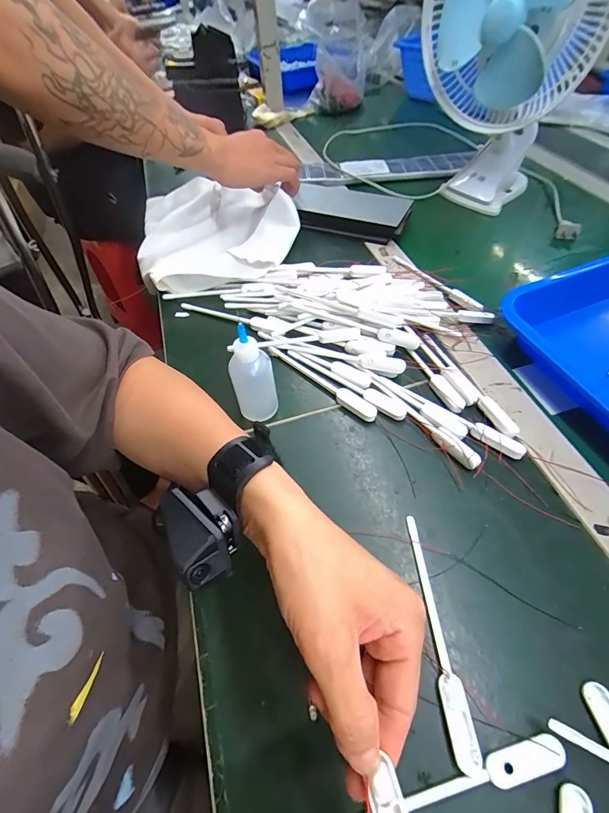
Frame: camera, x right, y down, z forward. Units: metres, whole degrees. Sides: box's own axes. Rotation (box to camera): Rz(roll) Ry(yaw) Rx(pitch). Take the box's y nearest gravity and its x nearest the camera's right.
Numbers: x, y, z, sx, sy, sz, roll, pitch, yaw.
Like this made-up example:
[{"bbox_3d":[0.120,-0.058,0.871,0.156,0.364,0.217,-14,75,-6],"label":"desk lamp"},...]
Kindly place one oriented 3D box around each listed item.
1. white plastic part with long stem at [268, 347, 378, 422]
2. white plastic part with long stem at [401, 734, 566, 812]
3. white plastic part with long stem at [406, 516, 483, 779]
[{"bbox_3d":[0.014,-0.027,0.378,0.141,0.008,0.016,36,63,25],"label":"white plastic part with long stem"},{"bbox_3d":[0.075,0.212,0.199,0.143,0.009,0.015,-15,55,-9],"label":"white plastic part with long stem"},{"bbox_3d":[0.088,0.148,0.248,0.015,0.006,0.144,-5,54,-2],"label":"white plastic part with long stem"}]

